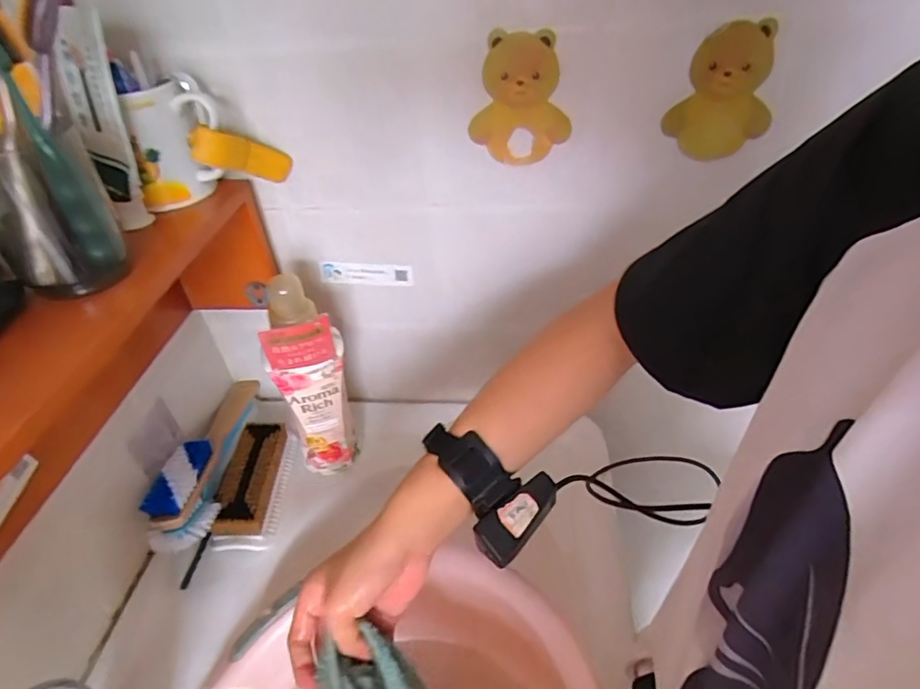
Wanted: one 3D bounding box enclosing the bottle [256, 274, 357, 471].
[{"bbox_3d":[-0.157,0.047,0.594,0.067,0.258,0.054,-10,41,-7],"label":"bottle"}]

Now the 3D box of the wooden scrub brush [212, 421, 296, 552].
[{"bbox_3d":[-0.233,0.159,0.628,0.068,0.050,0.148,-6,40,-2],"label":"wooden scrub brush"}]

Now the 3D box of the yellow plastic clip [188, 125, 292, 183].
[{"bbox_3d":[-0.194,-0.169,0.496,0.021,0.031,0.092,33,18,31],"label":"yellow plastic clip"}]

